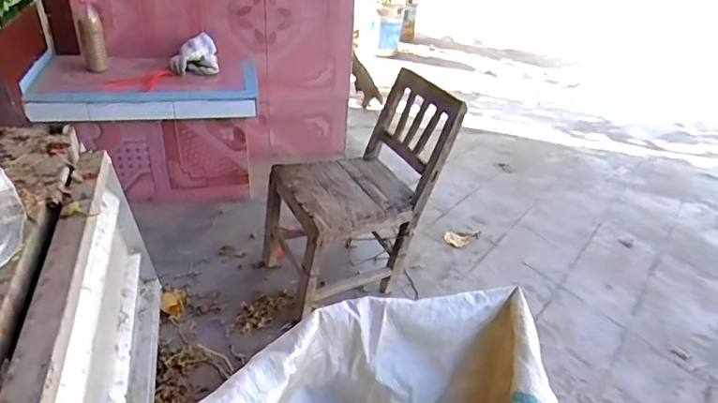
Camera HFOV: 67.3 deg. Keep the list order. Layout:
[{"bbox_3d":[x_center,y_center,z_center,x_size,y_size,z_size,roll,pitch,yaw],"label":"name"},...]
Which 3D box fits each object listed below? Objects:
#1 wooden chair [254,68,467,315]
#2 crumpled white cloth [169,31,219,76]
[{"bbox_3d":[-0.016,-0.025,1.411,0.403,0.550,0.321,-8,34,-20],"label":"wooden chair"},{"bbox_3d":[-0.543,-0.476,1.770,0.152,0.118,0.104,-8,34,-20],"label":"crumpled white cloth"}]

